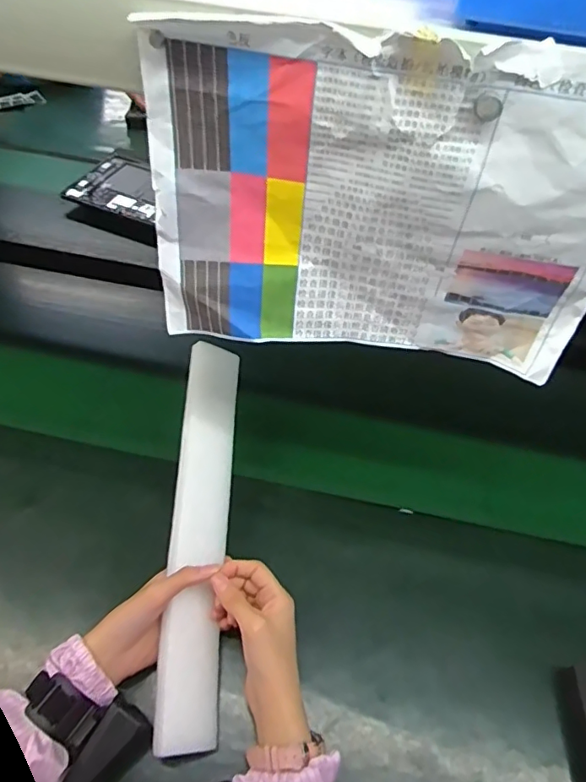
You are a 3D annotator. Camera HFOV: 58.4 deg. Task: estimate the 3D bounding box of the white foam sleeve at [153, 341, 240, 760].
[{"bbox_3d":[-0.085,0.119,0.494,0.048,0.031,0.365,2,63,-3],"label":"white foam sleeve"}]

